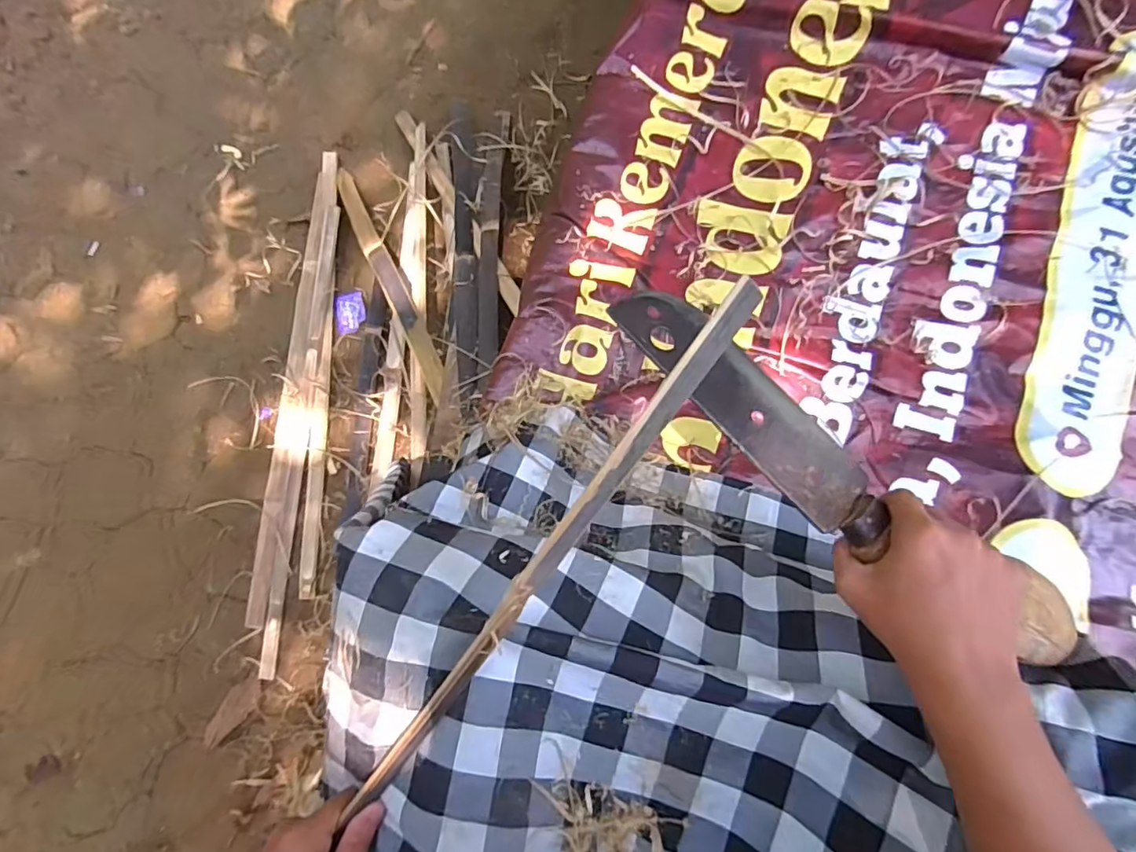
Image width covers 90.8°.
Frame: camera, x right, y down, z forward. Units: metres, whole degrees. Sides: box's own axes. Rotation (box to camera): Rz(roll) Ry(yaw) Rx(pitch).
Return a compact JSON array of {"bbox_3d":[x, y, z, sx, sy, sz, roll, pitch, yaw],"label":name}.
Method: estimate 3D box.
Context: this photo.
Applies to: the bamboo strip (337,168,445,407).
[{"bbox_3d":[-0.327,-0.277,1.012,0.041,0.028,0.584,-29,62,-3],"label":"bamboo strip"}]

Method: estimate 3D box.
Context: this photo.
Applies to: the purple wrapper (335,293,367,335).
[{"bbox_3d":[-0.434,-0.226,1.121,0.058,0.005,0.083,-8,89,-13],"label":"purple wrapper"}]

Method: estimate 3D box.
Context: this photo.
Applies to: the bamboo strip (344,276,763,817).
[{"bbox_3d":[-0.017,0.085,0.341,0.015,0.010,0.405,37,99,7],"label":"bamboo strip"}]

